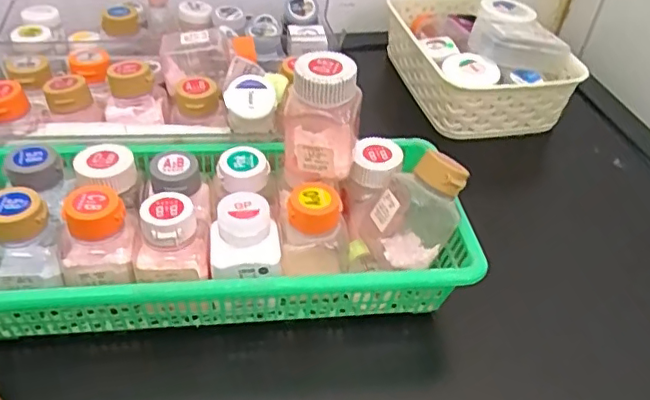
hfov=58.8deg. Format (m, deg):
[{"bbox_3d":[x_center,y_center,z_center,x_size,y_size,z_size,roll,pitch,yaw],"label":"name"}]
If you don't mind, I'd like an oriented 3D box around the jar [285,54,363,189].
[{"bbox_3d":[-0.002,-0.050,0.342,0.044,0.068,0.038,11,42,6],"label":"jar"}]

